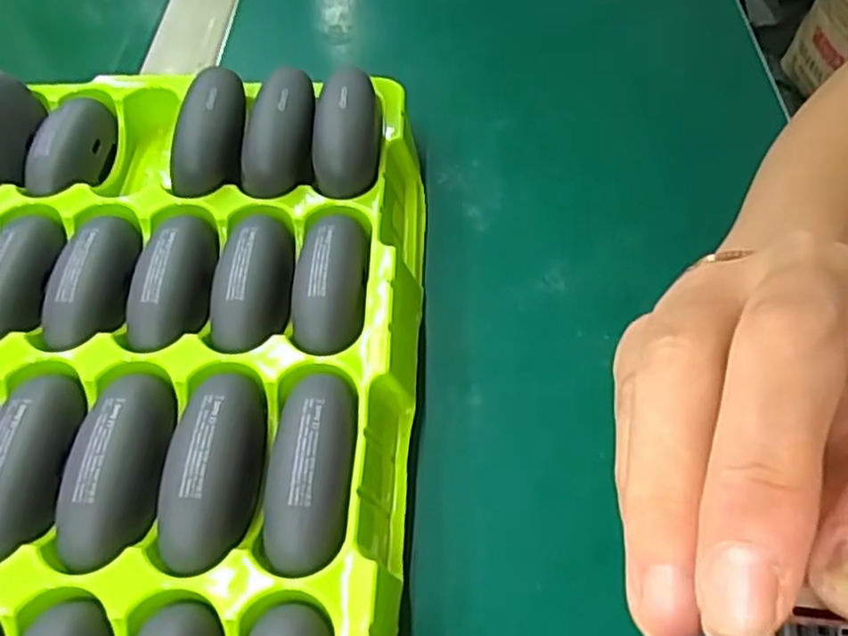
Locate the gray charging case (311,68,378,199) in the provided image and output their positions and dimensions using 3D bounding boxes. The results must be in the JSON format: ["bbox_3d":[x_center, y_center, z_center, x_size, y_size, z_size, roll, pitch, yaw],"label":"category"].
[{"bbox_3d":[-0.034,-0.080,0.303,0.028,0.033,0.063,-2,68,-2],"label":"gray charging case"}]

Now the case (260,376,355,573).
[{"bbox_3d":[-0.037,0.048,0.227,0.028,0.027,0.066,-1,55,-1],"label":"case"}]

